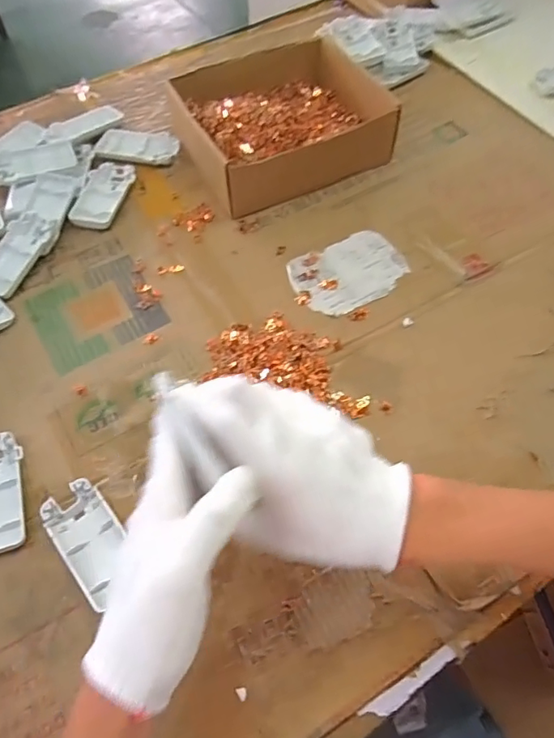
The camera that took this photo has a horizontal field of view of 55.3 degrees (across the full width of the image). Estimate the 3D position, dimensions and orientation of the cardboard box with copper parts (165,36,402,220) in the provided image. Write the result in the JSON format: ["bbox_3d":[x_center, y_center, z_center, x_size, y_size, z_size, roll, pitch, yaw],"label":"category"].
[{"bbox_3d":[-0.001,-0.290,0.611,0.219,0.056,0.186,-24,62,-14],"label":"cardboard box with copper parts"}]

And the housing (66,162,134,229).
[{"bbox_3d":[-0.193,-0.196,0.588,0.046,0.010,0.099,12,60,7],"label":"housing"}]

